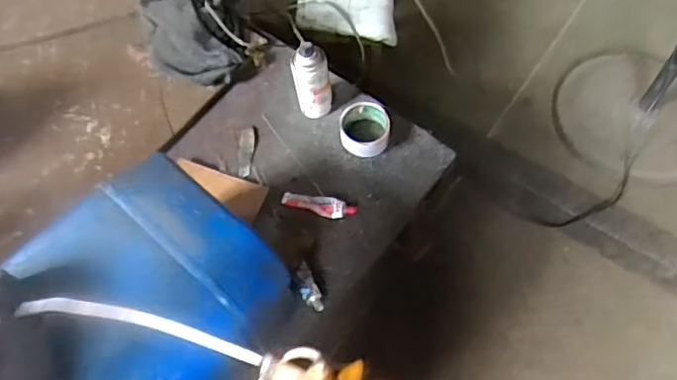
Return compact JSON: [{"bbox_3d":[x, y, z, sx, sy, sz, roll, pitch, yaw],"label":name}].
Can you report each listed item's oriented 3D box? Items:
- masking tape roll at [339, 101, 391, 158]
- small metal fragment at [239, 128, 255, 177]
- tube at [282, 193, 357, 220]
[{"bbox_3d":[0.046,-0.105,0.982,0.090,0.046,0.099,-1,61,1],"label":"masking tape roll"},{"bbox_3d":[-0.164,-0.069,1.007,0.026,0.009,0.105,-2,61,1],"label":"small metal fragment"},{"bbox_3d":[-0.032,0.026,0.922,0.119,0.020,0.035,9,61,7],"label":"tube"}]

